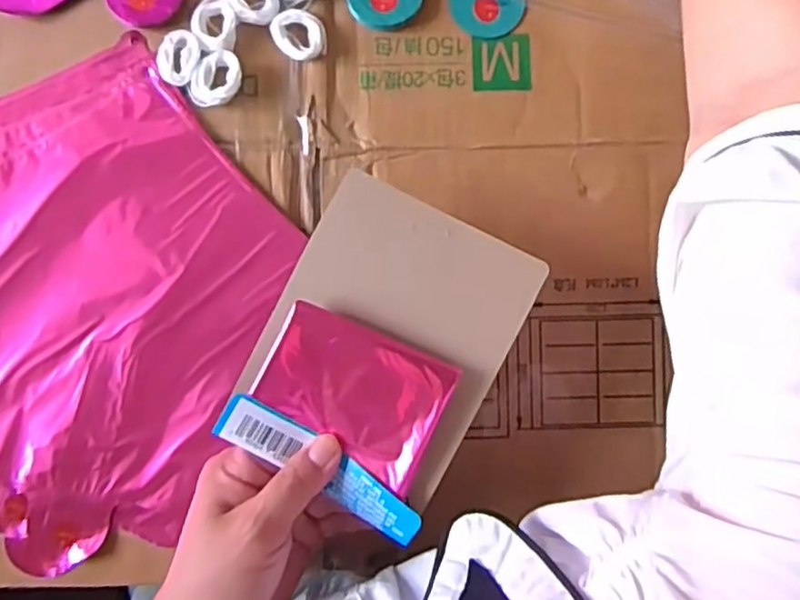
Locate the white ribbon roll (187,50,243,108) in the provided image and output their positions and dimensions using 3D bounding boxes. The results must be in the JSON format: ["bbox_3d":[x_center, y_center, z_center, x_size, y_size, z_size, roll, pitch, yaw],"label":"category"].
[{"bbox_3d":[-0.103,-0.124,0.380,0.026,0.012,0.031,19,89,1],"label":"white ribbon roll"}]

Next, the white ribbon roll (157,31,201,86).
[{"bbox_3d":[-0.125,-0.136,0.383,0.023,0.009,0.030,5,88,0],"label":"white ribbon roll"}]

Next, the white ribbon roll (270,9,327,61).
[{"bbox_3d":[-0.057,-0.150,0.384,0.027,0.007,0.031,-31,89,-1],"label":"white ribbon roll"}]

